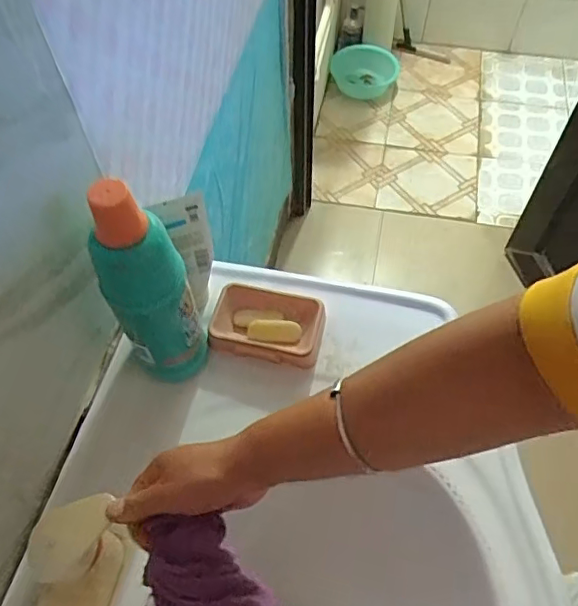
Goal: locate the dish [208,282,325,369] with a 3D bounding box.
[{"bbox_3d":[-0.023,0.024,0.616,0.118,0.029,0.080,9,58,6],"label":"dish"}]

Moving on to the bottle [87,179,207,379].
[{"bbox_3d":[-0.122,-0.008,0.501,0.070,0.241,0.056,-4,57,-2],"label":"bottle"}]

